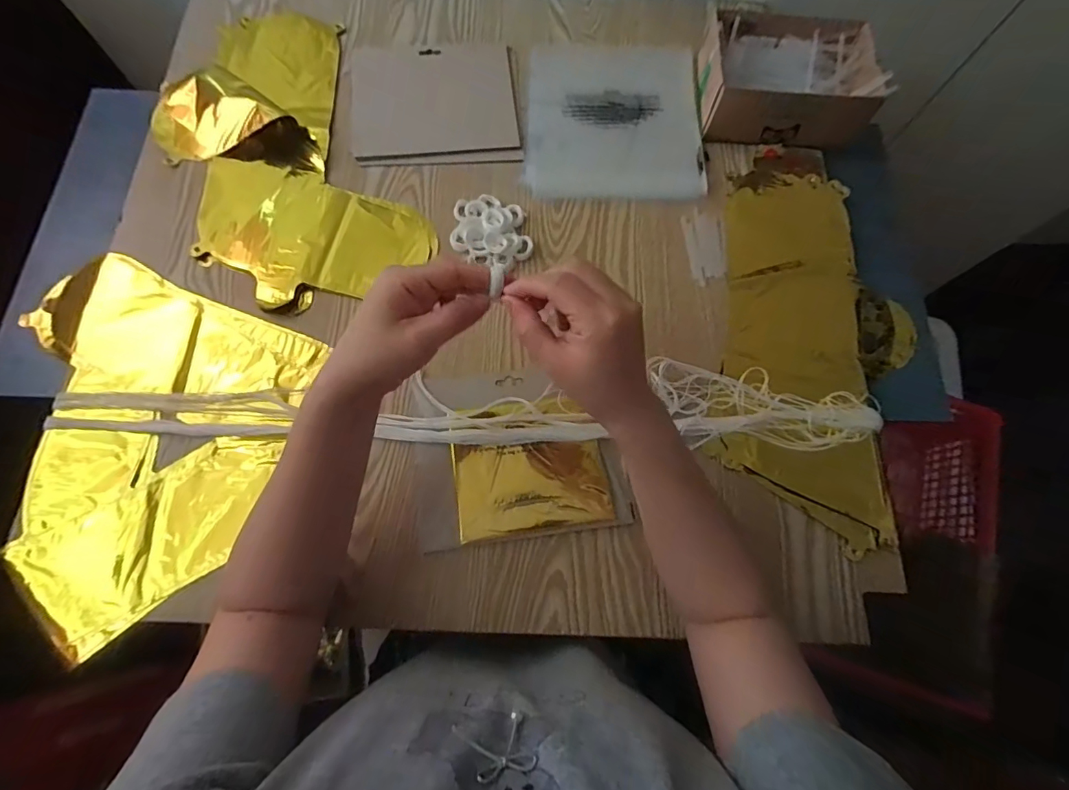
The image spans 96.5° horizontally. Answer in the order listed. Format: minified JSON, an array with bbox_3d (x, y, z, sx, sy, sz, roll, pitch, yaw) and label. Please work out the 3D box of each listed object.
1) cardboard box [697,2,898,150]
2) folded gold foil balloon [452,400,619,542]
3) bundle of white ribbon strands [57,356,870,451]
[{"bbox_3d":[0.288,-0.371,0.559,0.193,0.061,0.150,5,74,-1],"label":"cardboard box"},{"bbox_3d":[-0.005,0.065,0.445,0.137,0.012,0.118,-8,74,-4],"label":"folded gold foil balloon"},{"bbox_3d":[-0.050,0.006,0.458,0.760,0.018,0.075,1,74,-2],"label":"bundle of white ribbon strands"}]

